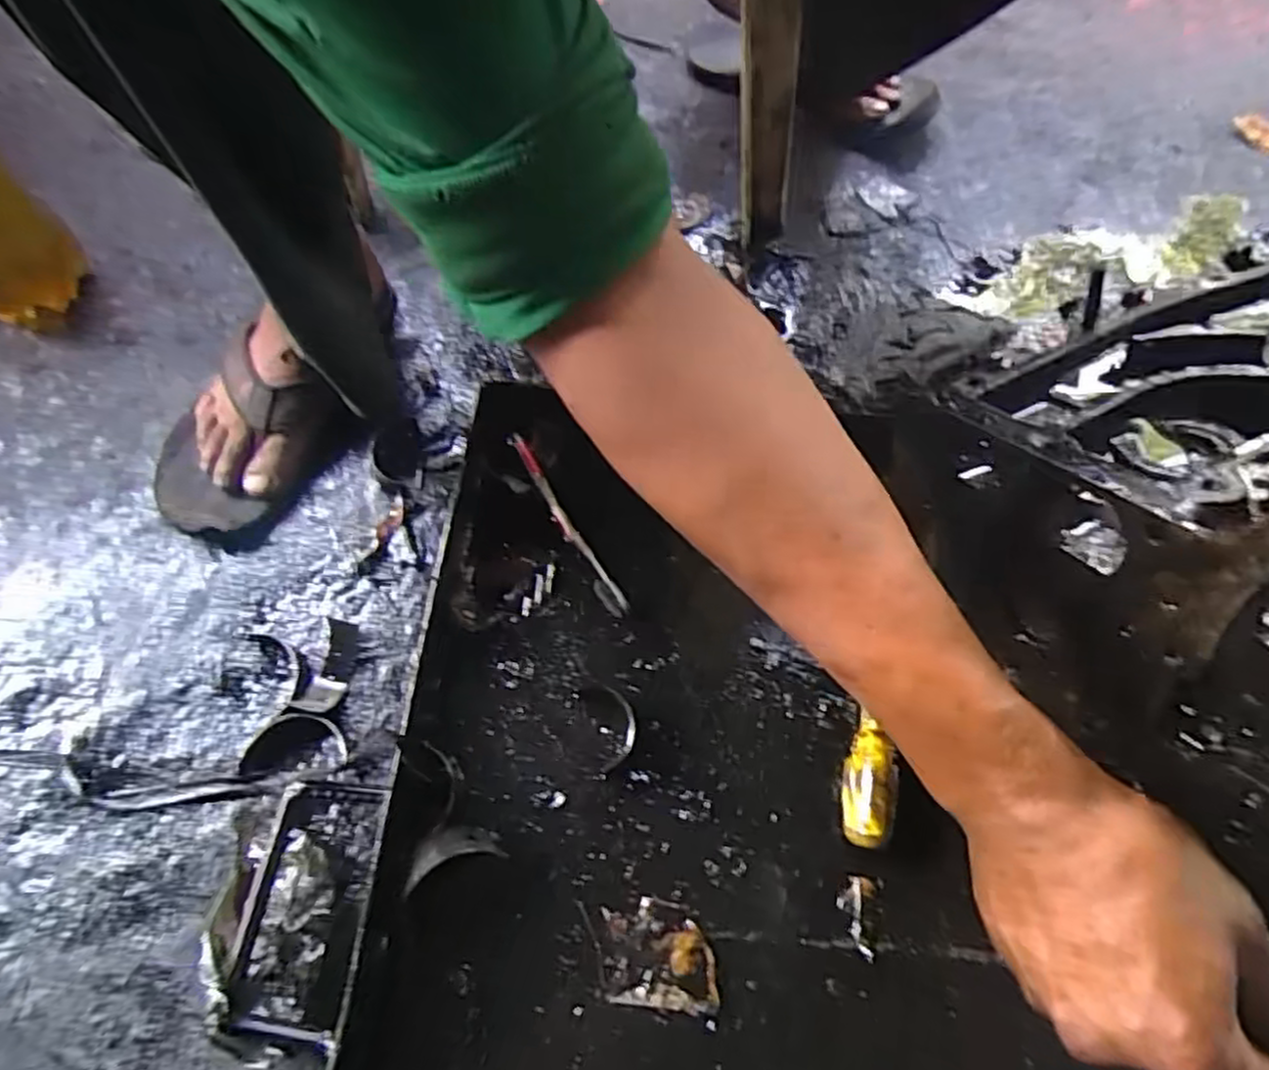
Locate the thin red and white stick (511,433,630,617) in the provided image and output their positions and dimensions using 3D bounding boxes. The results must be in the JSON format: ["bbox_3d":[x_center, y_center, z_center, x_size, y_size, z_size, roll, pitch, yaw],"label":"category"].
[{"bbox_3d":[-0.053,-0.011,0.552,0.013,0.008,0.173,-27,68,-13],"label":"thin red and white stick"}]

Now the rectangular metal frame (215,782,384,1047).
[{"bbox_3d":[-0.183,0.206,0.410,0.075,0.024,0.128,5,61,3],"label":"rectangular metal frame"}]

